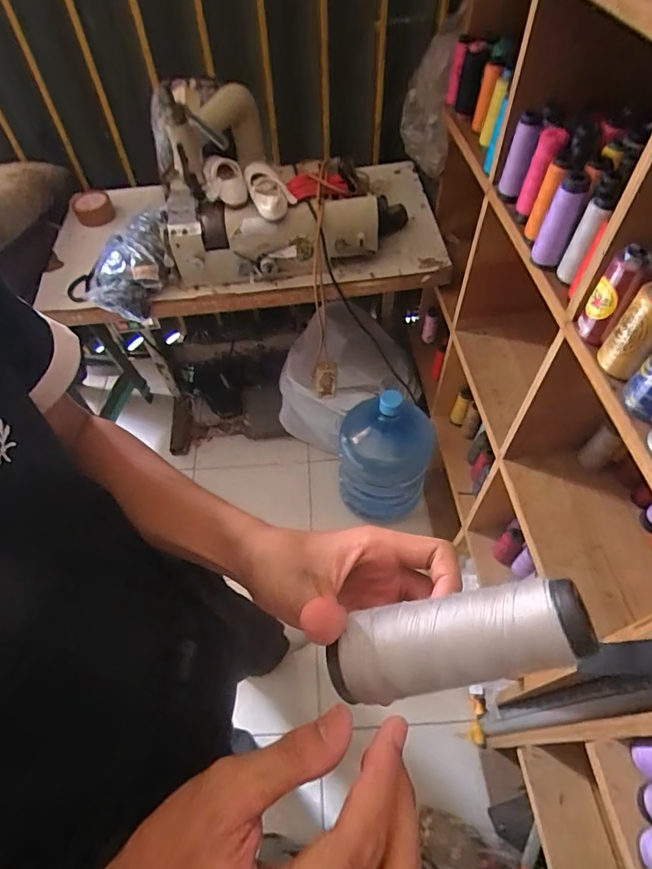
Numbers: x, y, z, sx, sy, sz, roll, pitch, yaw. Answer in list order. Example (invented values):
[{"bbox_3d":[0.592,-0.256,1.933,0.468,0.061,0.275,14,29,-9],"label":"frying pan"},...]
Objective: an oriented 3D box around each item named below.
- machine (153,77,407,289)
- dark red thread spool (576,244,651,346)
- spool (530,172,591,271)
[{"bbox_3d":[-0.103,-0.582,1.056,0.533,0.298,0.309,-6,55,-1],"label":"machine"},{"bbox_3d":[0.317,-0.154,0.525,0.036,0.108,0.031,30,62,21],"label":"dark red thread spool"},{"bbox_3d":[0.301,-0.274,0.609,0.034,0.120,0.031,16,58,13],"label":"spool"}]

